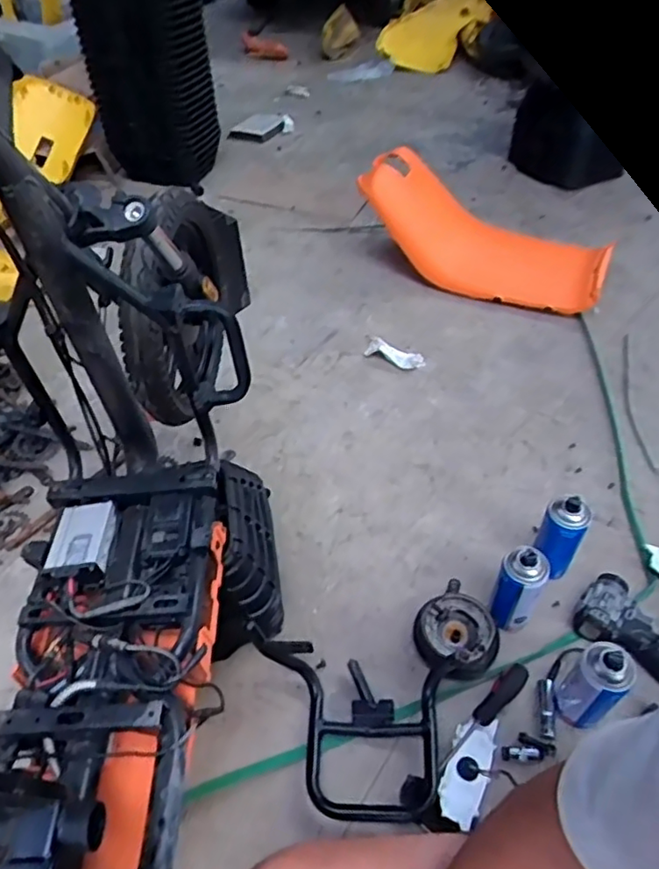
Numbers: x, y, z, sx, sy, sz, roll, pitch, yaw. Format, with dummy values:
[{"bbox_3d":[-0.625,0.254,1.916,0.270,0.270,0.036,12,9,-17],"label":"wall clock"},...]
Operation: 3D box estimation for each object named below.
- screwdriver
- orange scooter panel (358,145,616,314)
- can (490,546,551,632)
[{"bbox_3d":[0.222,0.398,0.853,0.196,0.022,0.031,-36,55,-26],"label":"screwdriver"},{"bbox_3d":[0.390,-0.531,1.631,0.685,0.162,0.293,31,55,9],"label":"orange scooter panel"},{"bbox_3d":[0.285,0.235,0.908,0.064,0.157,0.053,24,53,23],"label":"can"}]

